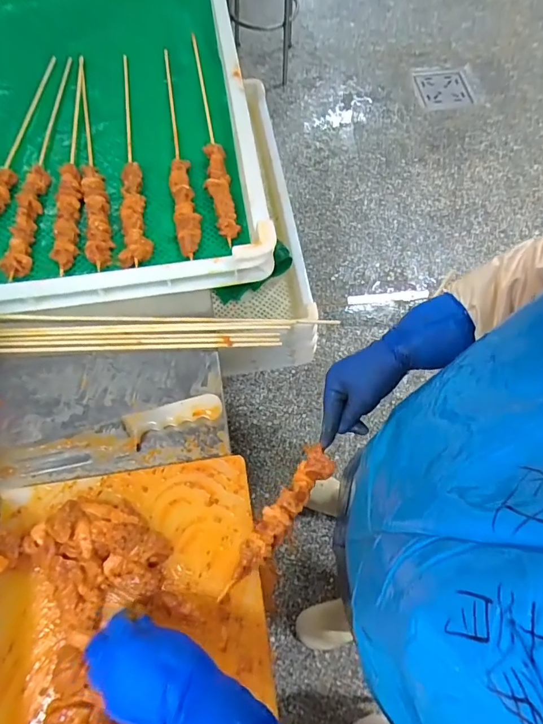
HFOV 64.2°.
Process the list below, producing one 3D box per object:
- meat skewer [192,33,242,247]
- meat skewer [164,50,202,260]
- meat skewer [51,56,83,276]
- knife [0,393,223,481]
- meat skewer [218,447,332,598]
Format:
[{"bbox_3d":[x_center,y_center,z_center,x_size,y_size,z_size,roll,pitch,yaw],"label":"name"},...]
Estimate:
[{"bbox_3d":[-0.106,-0.380,0.705,0.035,0.020,0.433,-11,69,-6],"label":"meat skewer"},{"bbox_3d":[-0.152,-0.347,0.693,0.036,0.016,0.422,-9,69,-5],"label":"meat skewer"},{"bbox_3d":[-0.314,-0.324,0.679,0.036,0.018,0.417,-5,69,-4],"label":"meat skewer"},{"bbox_3d":[-0.214,0.095,0.528,0.306,0.023,0.047,-16,70,-8],"label":"knife"},{"bbox_3d":[0.007,0.169,0.465,0.034,0.016,0.176,35,75,12],"label":"meat skewer"}]

